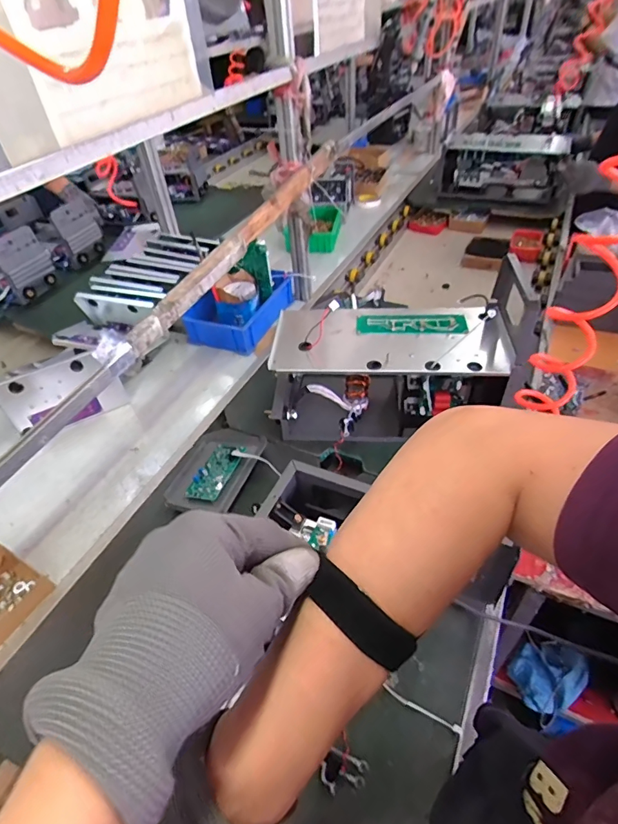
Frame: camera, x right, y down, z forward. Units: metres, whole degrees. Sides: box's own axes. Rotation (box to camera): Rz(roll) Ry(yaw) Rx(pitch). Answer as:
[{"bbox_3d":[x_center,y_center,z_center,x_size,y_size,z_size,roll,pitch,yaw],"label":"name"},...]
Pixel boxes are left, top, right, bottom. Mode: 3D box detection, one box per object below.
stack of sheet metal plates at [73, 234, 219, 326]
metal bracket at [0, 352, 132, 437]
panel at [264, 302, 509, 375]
[{"bbox_3d":[-0.452,-0.389,1.314,0.231,0.083,0.394,14,47,18],"label":"stack of sheet metal plates"},{"bbox_3d":[-0.540,-0.037,1.001,0.233,0.154,0.048,-27,48,-21],"label":"metal bracket"},{"bbox_3d":[0.157,-0.158,0.890,0.441,0.061,0.260,0,41,5],"label":"panel"}]

